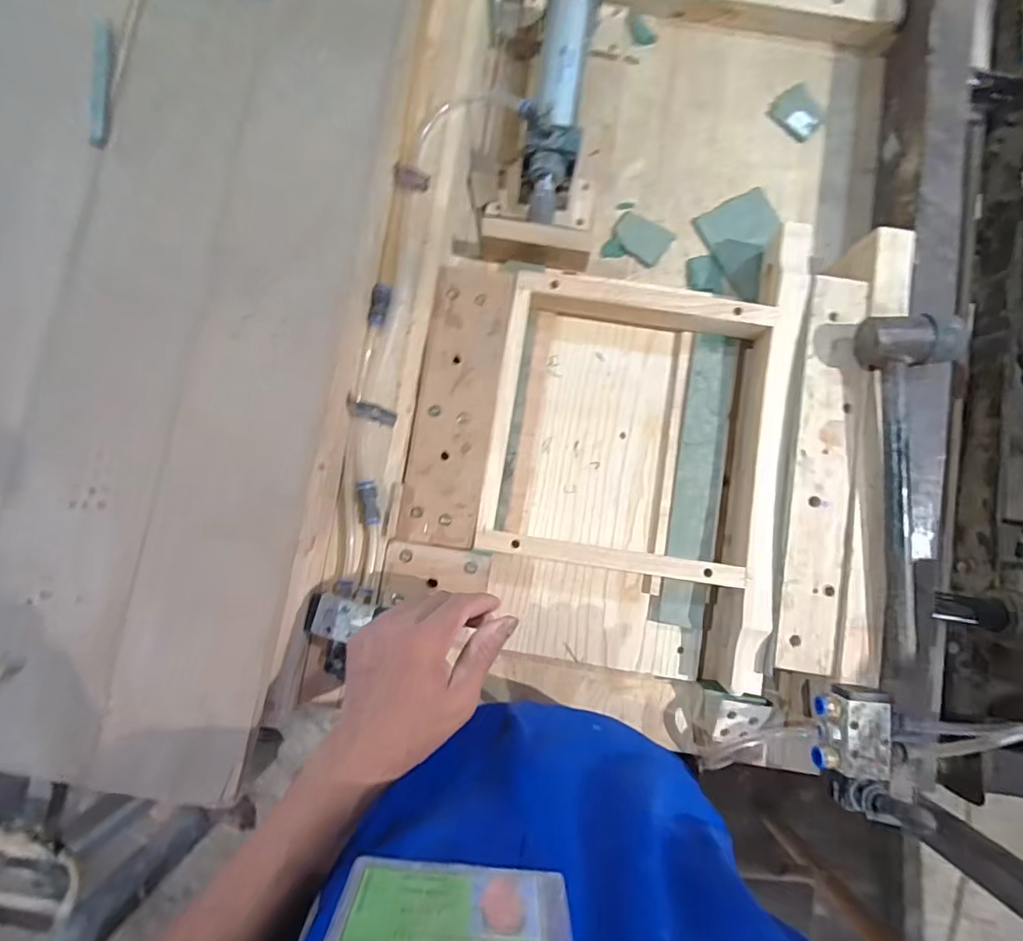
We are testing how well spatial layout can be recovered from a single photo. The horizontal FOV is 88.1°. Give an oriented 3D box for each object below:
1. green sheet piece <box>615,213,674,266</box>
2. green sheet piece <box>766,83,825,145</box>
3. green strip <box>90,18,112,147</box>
[{"bbox_3d":[0.154,-0.276,0.628,0.064,0.004,0.050,32,85,3],"label":"green sheet piece"},{"bbox_3d":[0.354,-0.440,0.648,0.058,0.009,0.061,-45,86,-4],"label":"green sheet piece"},{"bbox_3d":[-0.365,-0.348,0.472,0.014,0.006,0.121,-1,84,0],"label":"green strip"}]

